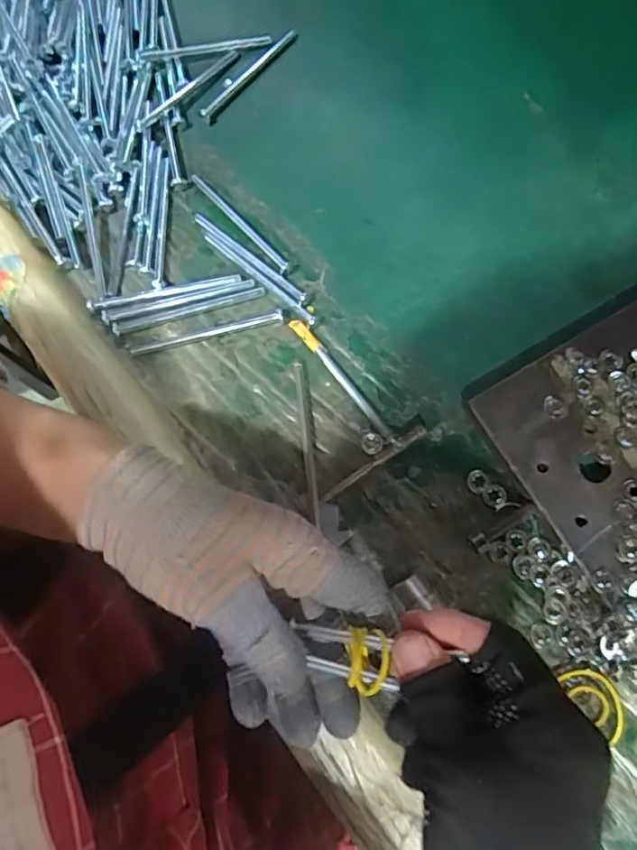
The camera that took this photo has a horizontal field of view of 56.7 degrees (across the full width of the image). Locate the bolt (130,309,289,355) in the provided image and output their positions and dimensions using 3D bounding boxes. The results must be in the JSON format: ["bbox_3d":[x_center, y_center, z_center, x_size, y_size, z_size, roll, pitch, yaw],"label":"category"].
[{"bbox_3d":[-0.072,-0.060,0.386,0.100,0.004,0.009,-13,74,-4],"label":"bolt"}]

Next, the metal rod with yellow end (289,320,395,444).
[{"bbox_3d":[0.016,-0.029,0.375,0.009,0.006,0.101,-37,77,-10],"label":"metal rod with yellow end"}]

